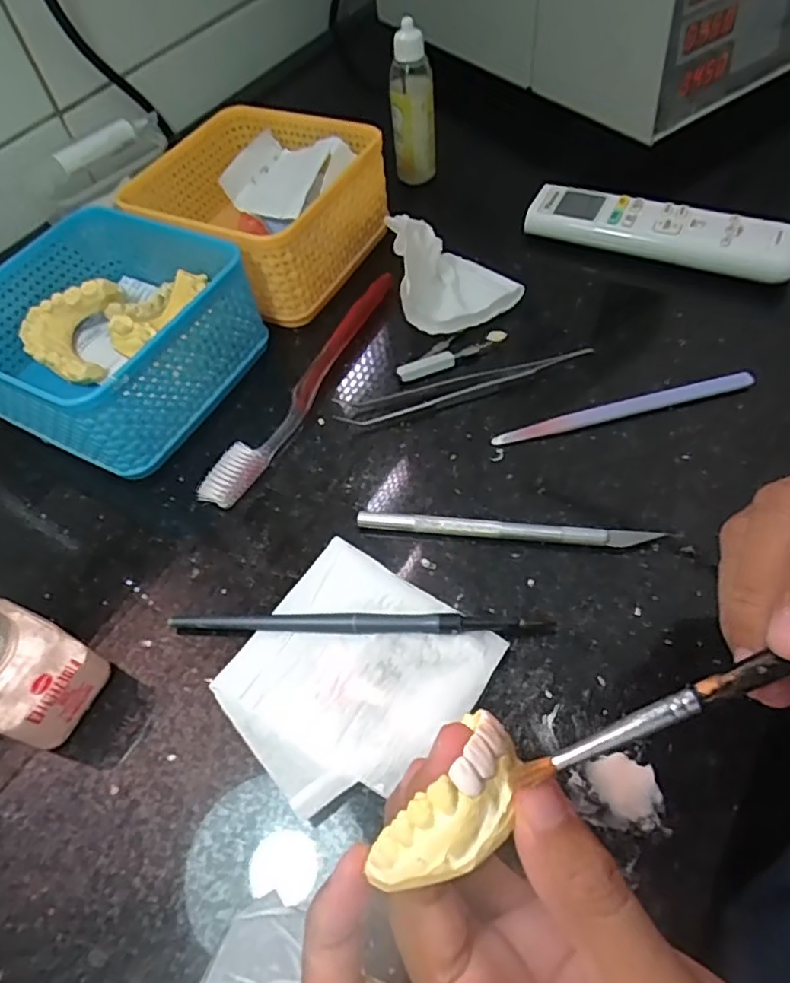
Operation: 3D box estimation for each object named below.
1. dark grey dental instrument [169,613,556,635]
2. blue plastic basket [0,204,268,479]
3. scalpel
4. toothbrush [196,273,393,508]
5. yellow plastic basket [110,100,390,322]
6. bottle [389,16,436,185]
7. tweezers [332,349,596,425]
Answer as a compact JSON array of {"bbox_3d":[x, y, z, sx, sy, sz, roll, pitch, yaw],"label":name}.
[{"bbox_3d":[-0.016,0.057,0.260,0.163,0.007,0.008,0,56,5],"label":"dark grey dental instrument"},{"bbox_3d":[-0.162,-0.090,0.342,0.134,0.065,0.128,22,61,19],"label":"blue plastic basket"},{"bbox_3d":[0.051,0.018,0.279,0.137,0.008,0.009,5,57,9],"label":"scalpel"},{"bbox_3d":[-0.047,-0.063,0.342,0.018,0.014,0.183,24,61,20],"label":"toothbrush"},{"bbox_3d":[-0.088,-0.186,0.400,0.134,0.065,0.133,23,61,19],"label":"yellow plastic basket"},{"bbox_3d":[0.014,-0.297,0.463,0.034,0.109,0.026,-2,56,4],"label":"bottle"},{"bbox_3d":[0.037,-0.060,0.330,0.143,0.010,0.021,-10,56,-2],"label":"tweezers"}]

